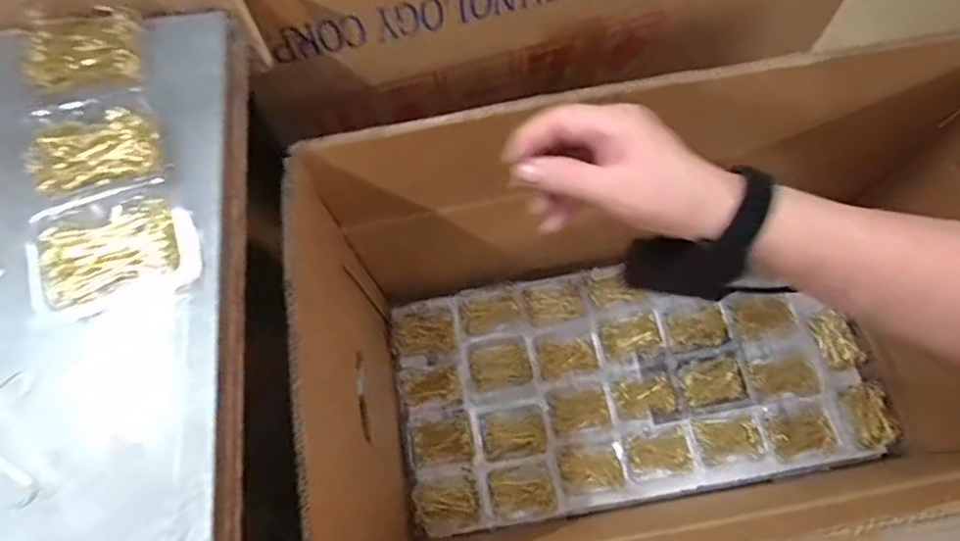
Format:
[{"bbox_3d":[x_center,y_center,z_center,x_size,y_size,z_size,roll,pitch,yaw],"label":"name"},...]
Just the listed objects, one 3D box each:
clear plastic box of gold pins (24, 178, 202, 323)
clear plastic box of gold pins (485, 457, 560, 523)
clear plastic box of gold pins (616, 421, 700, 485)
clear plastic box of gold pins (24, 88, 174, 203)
[{"bbox_3d":[-0.202,-0.012,0.342,0.082,0.018,0.065,-23,72,-8],"label":"clear plastic box of gold pins"},{"bbox_3d":[0.048,0.256,0.715,0.077,0.017,0.062,-13,71,-3],"label":"clear plastic box of gold pins"},{"bbox_3d":[0.213,0.217,0.735,0.086,0.020,0.059,-10,71,-2],"label":"clear plastic box of gold pins"},{"bbox_3d":[-0.224,-0.075,0.362,0.072,0.015,0.066,-18,72,-6],"label":"clear plastic box of gold pins"}]

